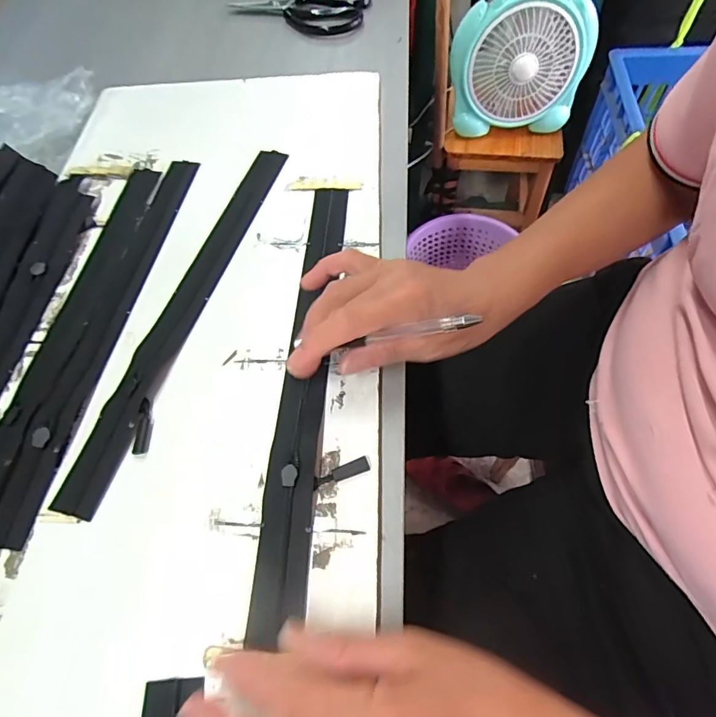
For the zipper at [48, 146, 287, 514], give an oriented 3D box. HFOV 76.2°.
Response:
[{"bbox_3d":[-0.133,-0.049,0.363,0.040,0.008,0.342,12,63,10],"label":"zipper"}]

